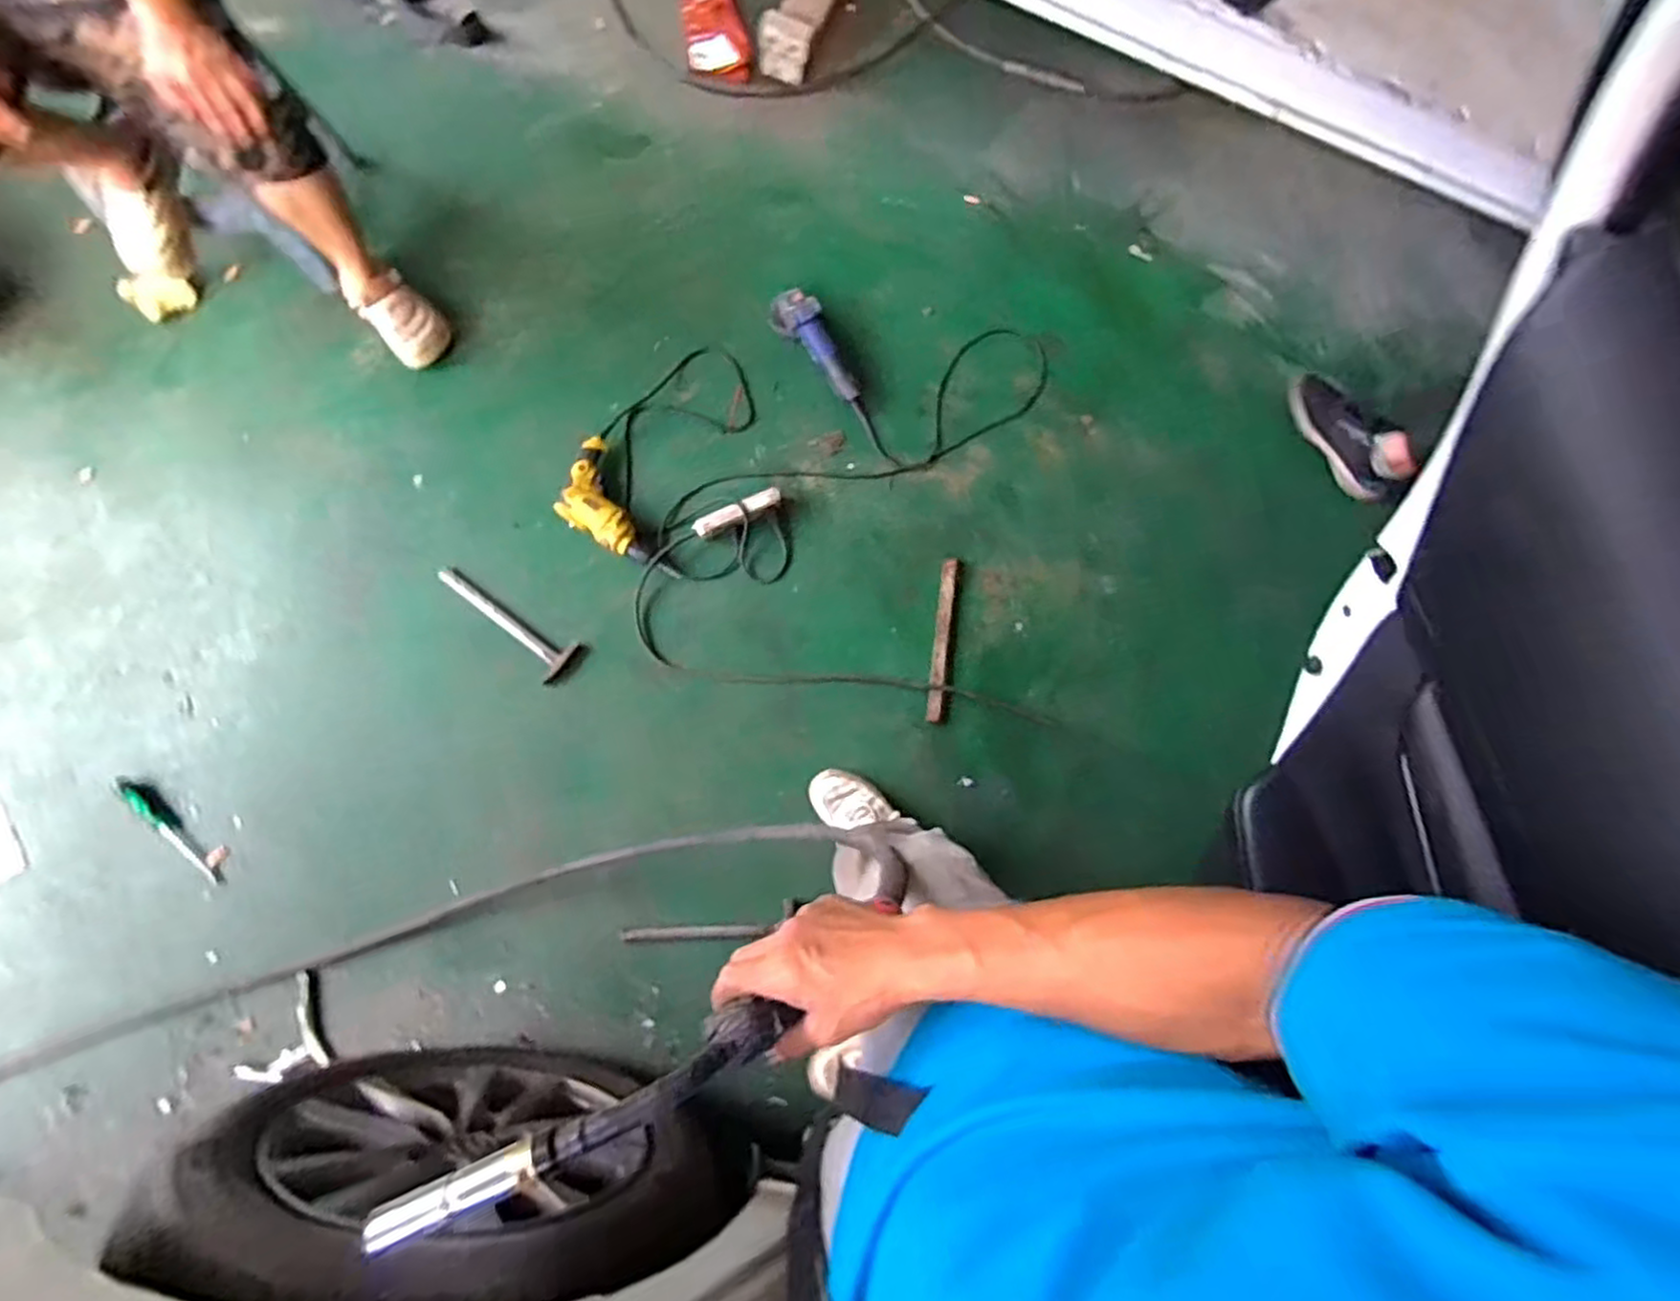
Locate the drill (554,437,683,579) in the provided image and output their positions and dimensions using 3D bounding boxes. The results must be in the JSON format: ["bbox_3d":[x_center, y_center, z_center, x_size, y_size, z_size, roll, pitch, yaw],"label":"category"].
[{"bbox_3d":[-0.445,-0.257,1.395,0.150,0.058,0.338,-35,80,-10],"label":"drill"}]

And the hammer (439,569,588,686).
[{"bbox_3d":[-0.630,-0.052,1.360,0.302,0.028,0.089,34,77,6],"label":"hammer"}]

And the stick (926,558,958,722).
[{"bbox_3d":[0.195,-0.024,1.374,0.029,0.033,0.316,9,76,0],"label":"stick"}]

